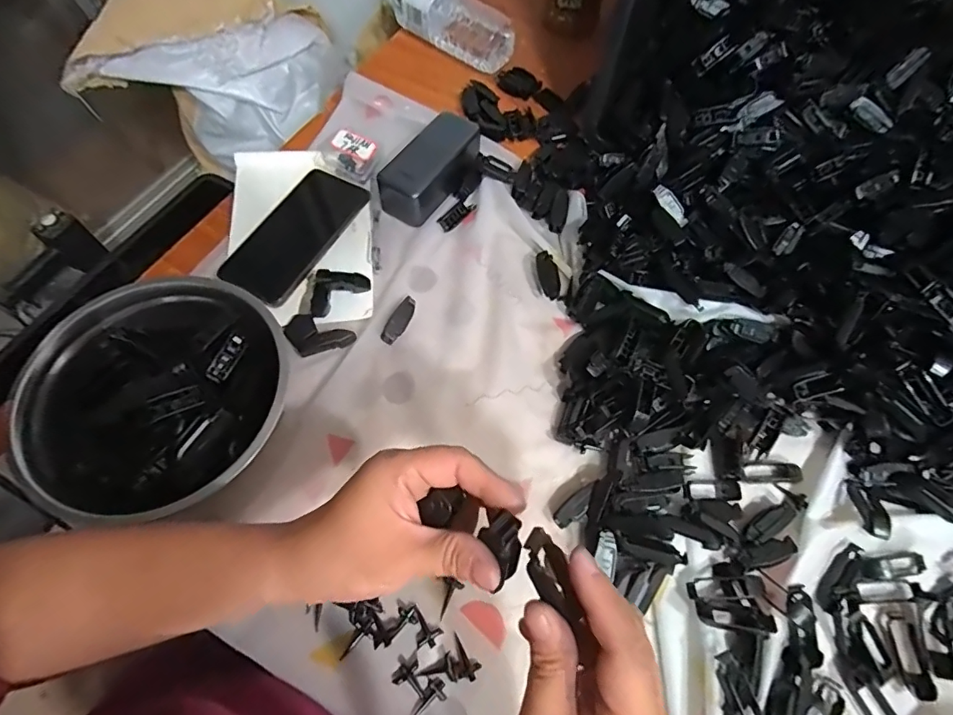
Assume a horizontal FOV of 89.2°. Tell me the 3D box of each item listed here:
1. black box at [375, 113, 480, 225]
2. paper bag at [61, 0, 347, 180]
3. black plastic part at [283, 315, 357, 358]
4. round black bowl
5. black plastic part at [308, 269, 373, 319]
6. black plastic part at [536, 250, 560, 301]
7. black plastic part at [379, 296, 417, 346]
[{"bbox_3d":[-0.051,-0.212,0.538,0.059,0.048,0.123,36,68,14],"label":"black box"},{"bbox_3d":[-0.548,-0.603,1.047,0.493,0.322,0.210,-15,66,-9],"label":"paper bag"},{"bbox_3d":[-0.155,-0.018,0.466,0.067,0.008,0.038,21,66,8],"label":"black plastic part"},{"bbox_3d":[-0.256,0.032,0.409,0.191,0.078,0.198,1,64,-1],"label":"round black bowl"},{"bbox_3d":[-0.145,-0.072,0.490,0.065,0.018,0.040,-35,70,-17],"label":"black plastic part"},{"bbox_3d":[0.075,-0.085,0.502,0.019,0.006,0.049,-14,90,-4],"label":"black plastic part"},{"bbox_3d":[-0.076,-0.037,0.479,0.018,0.014,0.052,25,66,10],"label":"black plastic part"}]

